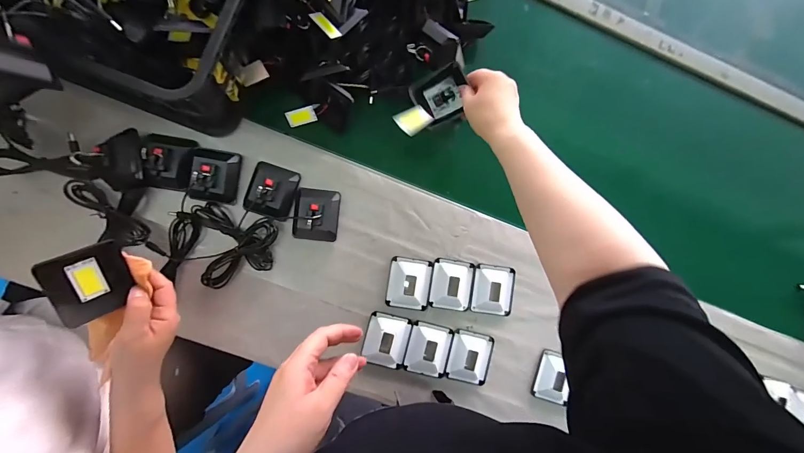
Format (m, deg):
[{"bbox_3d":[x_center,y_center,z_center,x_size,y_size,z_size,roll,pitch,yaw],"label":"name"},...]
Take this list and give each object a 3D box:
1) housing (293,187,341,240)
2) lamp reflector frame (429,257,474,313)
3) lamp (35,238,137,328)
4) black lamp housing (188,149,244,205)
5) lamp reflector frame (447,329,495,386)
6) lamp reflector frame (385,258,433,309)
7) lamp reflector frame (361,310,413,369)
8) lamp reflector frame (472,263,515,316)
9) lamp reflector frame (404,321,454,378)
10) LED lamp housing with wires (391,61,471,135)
[{"bbox_3d":[-0.128,-0.020,0.517,0.068,0.039,0.081,5,86,-8],"label":"housing"},{"bbox_3d":[0.081,0.093,0.550,0.067,0.015,0.078,9,85,-8],"label":"lamp reflector frame"},{"bbox_3d":[-0.317,0.059,0.352,0.015,0.063,0.083,20,124,23],"label":"lamp"},{"bbox_3d":[-0.274,-0.075,0.500,0.064,0.037,0.079,4,86,-8],"label":"black lamp housing"},{"bbox_3d":[0.110,0.210,0.549,0.067,0.013,0.077,16,84,-7],"label":"lamp reflector frame"},{"bbox_3d":[0.013,0.091,0.549,0.067,0.015,0.078,9,85,-8],"label":"lamp reflector frame"},{"bbox_3d":[-0.023,0.177,0.529,0.067,0.015,0.078,14,85,-7],"label":"lamp reflector frame"},{"bbox_3d":[0.150,0.103,0.560,0.069,0.015,0.078,8,85,-8],"label":"lamp reflector frame"},{"bbox_3d":[0.044,0.196,0.548,0.067,0.013,0.078,14,85,-7],"label":"lamp reflector frame"},{"bbox_3d":[0.039,-0.172,0.479,0.109,0.034,0.067,-28,91,-9],"label":"LED lamp housing with wires"}]

